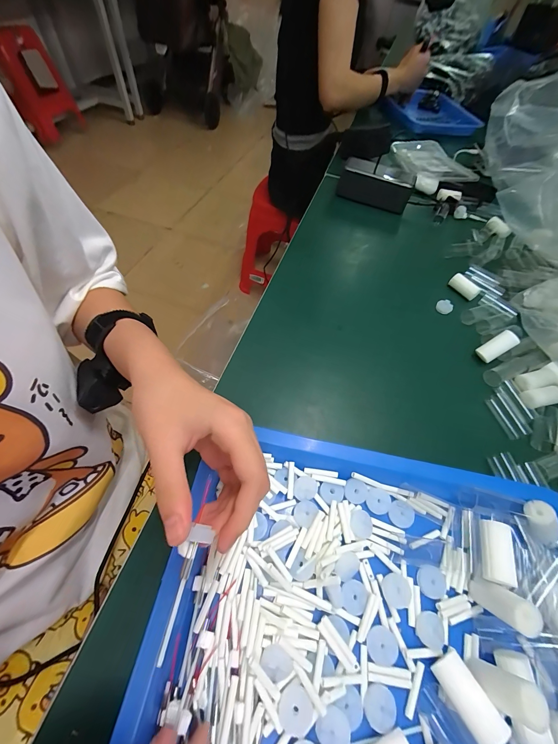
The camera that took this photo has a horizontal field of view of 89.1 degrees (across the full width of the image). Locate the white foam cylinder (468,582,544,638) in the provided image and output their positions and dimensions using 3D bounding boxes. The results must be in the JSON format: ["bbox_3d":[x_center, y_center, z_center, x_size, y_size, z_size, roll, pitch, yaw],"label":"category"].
[{"bbox_3d":[0.160,0.167,0.204,0.016,0.046,0.018,-37,93,-25],"label":"white foam cylinder"}]

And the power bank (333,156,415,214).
[{"bbox_3d":[0.188,-0.363,0.546,0.136,0.058,0.056,21,59,7],"label":"power bank"}]

